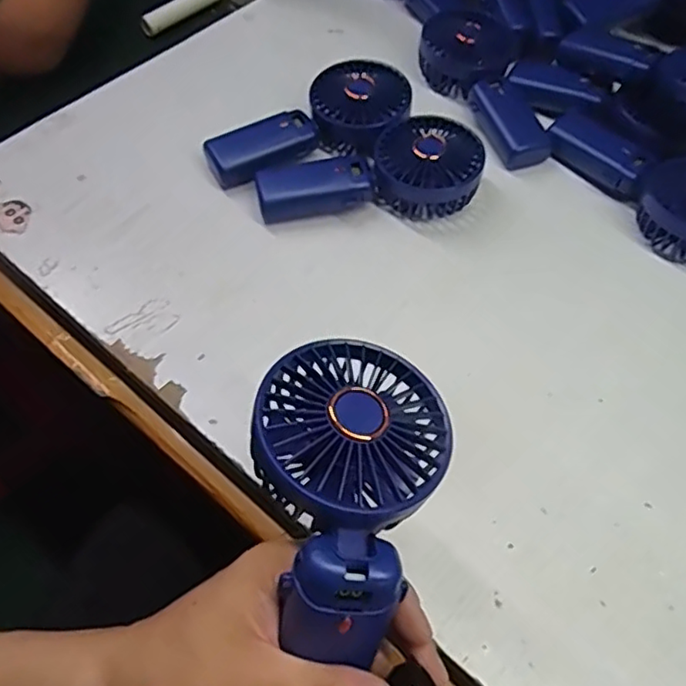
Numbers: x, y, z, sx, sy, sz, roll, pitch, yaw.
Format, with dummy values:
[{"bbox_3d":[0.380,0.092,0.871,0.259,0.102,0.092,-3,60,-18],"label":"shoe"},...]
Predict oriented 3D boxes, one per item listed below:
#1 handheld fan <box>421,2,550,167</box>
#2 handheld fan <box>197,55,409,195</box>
[{"bbox_3d":[0.128,-0.229,0.566,0.096,0.056,0.157,-2,56,-5],"label":"handheld fan"},{"bbox_3d":[-0.023,-0.177,0.525,0.175,0.050,0.093,-34,64,-23],"label":"handheld fan"}]

